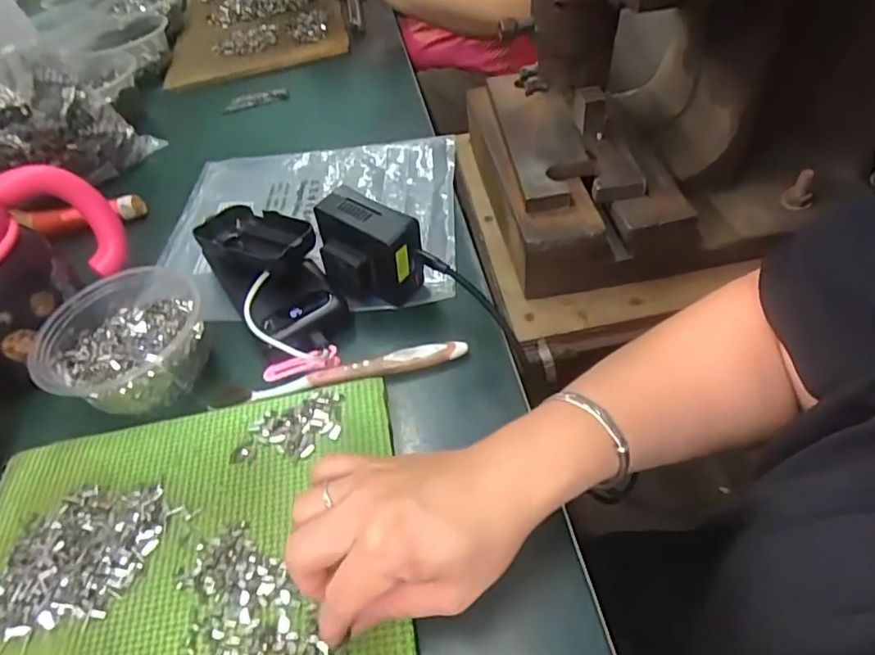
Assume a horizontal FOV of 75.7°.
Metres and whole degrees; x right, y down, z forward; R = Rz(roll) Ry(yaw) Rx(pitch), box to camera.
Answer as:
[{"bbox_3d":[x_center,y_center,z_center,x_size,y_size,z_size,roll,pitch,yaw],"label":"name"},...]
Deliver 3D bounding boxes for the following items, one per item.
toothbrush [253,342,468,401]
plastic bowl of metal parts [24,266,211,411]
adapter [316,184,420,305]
[{"bbox_3d":[-0.055,0.030,0.399,0.152,0.017,0.015,-10,48,0],"label":"toothbrush"},{"bbox_3d":[-0.222,0.010,0.408,0.107,0.054,0.106,-5,48,5],"label":"plastic bowl of metal parts"},{"bbox_3d":[-0.054,-0.057,0.428,0.082,0.071,0.049,27,57,29],"label":"adapter"}]

